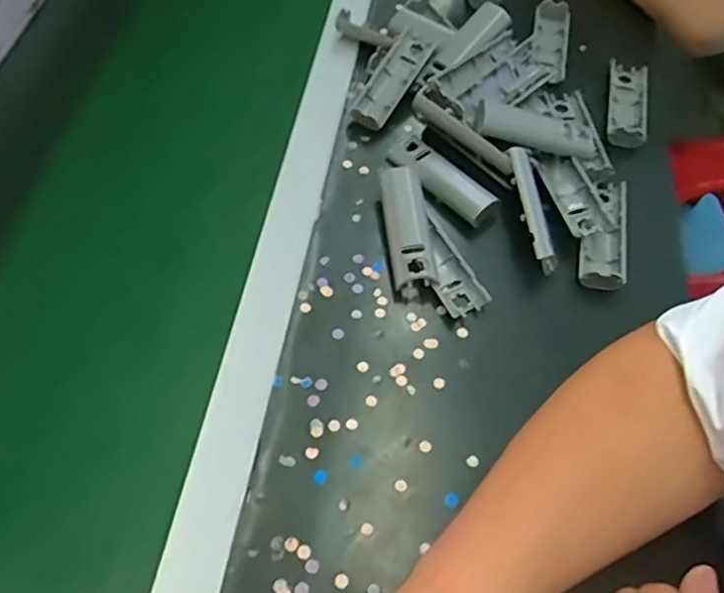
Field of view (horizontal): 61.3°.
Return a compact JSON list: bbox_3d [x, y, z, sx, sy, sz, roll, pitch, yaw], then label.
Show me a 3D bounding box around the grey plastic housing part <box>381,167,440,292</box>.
[{"bbox_3d":[0.035,-0.054,0.473,0.030,0.024,0.101,-5,60,-4],"label":"grey plastic housing part"}]

